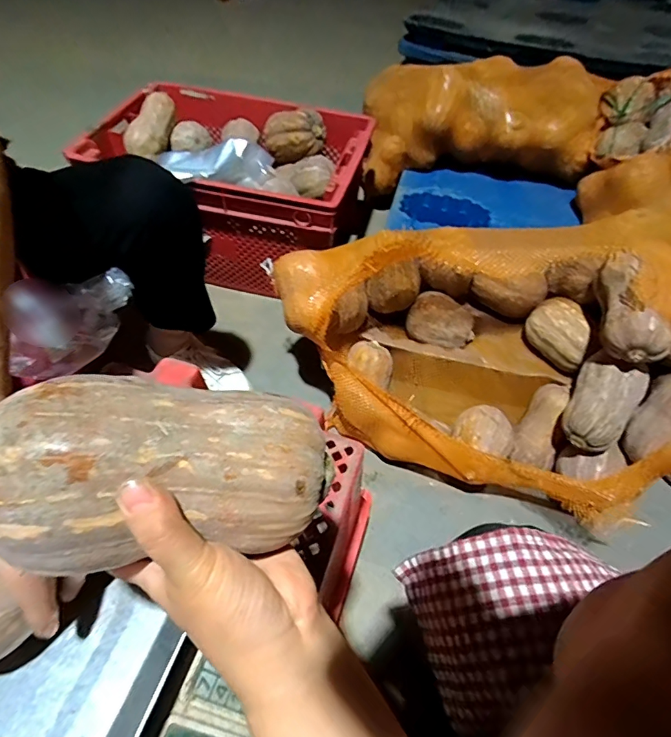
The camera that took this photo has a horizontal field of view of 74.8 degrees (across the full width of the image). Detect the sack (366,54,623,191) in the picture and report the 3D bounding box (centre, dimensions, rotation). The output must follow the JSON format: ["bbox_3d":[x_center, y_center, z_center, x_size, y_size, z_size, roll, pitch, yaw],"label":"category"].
[{"bbox_3d":[0.386,-0.673,1.213,0.616,0.250,0.225,8,53,4],"label":"sack"}]

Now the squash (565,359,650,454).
[{"bbox_3d":[0.432,0.051,0.711,0.097,0.077,0.144,35,59,22],"label":"squash"}]

